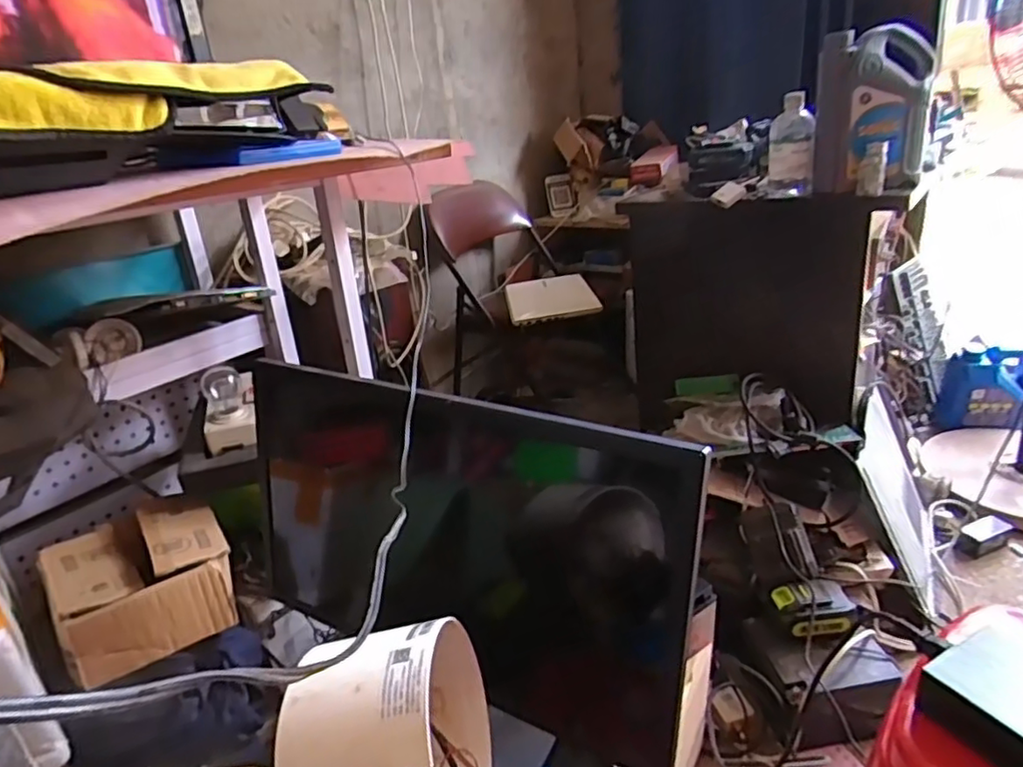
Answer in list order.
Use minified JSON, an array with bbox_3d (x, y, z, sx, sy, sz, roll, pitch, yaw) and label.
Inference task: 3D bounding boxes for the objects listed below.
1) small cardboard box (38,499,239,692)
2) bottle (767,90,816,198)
[{"bbox_3d":[-0.516,0.274,0.881,0.213,0.100,0.246,-23,28,-34],"label":"small cardboard box"},{"bbox_3d":[0.499,-0.424,1.110,0.071,0.170,0.079,1,24,16],"label":"bottle"}]

